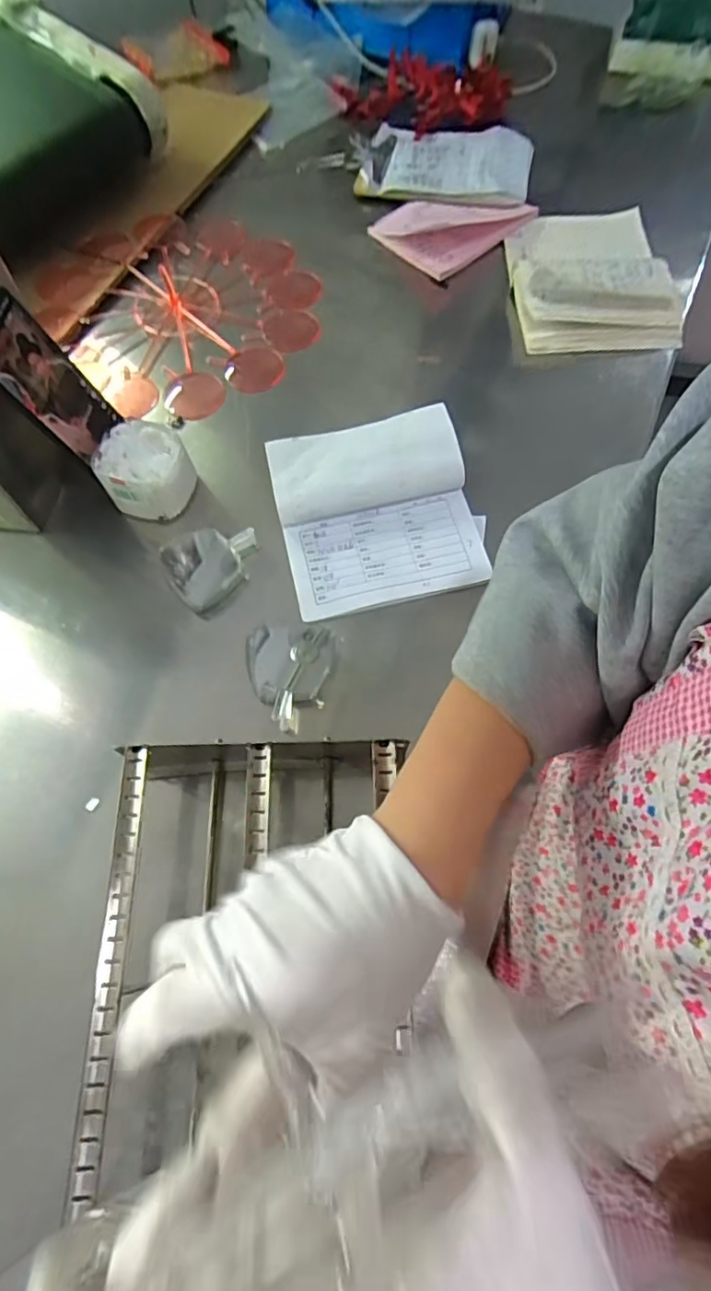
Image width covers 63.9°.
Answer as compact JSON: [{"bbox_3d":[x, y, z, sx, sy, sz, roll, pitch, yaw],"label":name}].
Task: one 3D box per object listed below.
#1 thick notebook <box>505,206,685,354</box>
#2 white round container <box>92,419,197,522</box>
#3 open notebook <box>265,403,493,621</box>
[{"bbox_3d":[0.274,-0.443,0.667,0.181,0.030,0.244,-1,66,1],"label":"thick notebook"},{"bbox_3d":[-0.198,-0.164,0.540,0.079,0.053,0.073,-1,66,1],"label":"white round container"},{"bbox_3d":[0.021,-0.124,0.528,0.176,0.025,0.176,-14,82,-3],"label":"open notebook"}]

